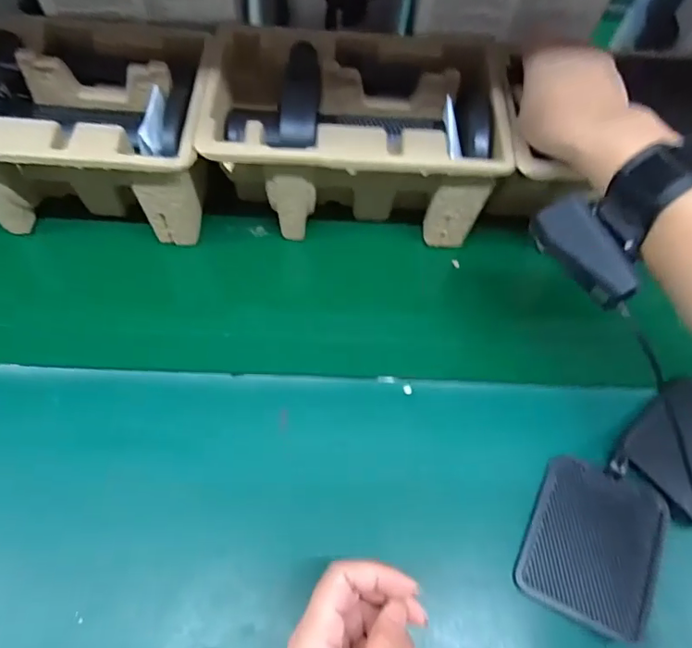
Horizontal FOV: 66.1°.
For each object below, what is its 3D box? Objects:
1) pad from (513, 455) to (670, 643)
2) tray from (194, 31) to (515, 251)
[{"bbox_3d":[0.162,0.142,0.347,0.080,0.013,0.097,25,59,10],"label":"pad"},{"bbox_3d":[0.007,-0.151,0.443,0.229,0.104,0.144,2,58,-4],"label":"tray"}]

